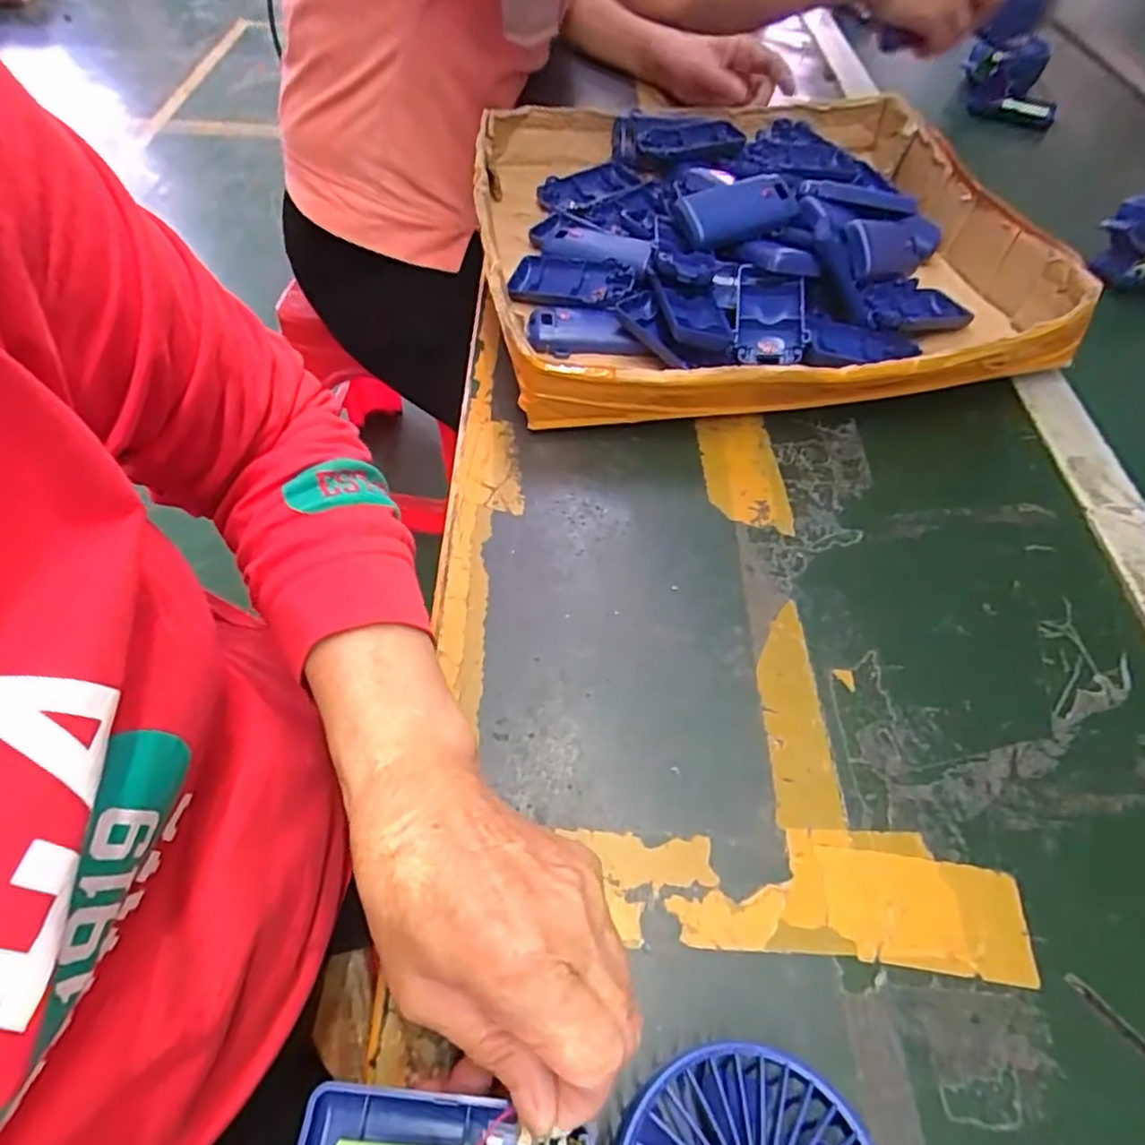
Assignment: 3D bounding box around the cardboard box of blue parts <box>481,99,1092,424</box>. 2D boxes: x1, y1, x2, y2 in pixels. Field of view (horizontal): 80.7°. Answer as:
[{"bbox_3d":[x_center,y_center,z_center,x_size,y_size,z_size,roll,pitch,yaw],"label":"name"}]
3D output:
[{"bbox_3d":[0.134,-0.256,0.537,0.403,0.085,0.357,-8,56,-8],"label":"cardboard box of blue parts"}]

